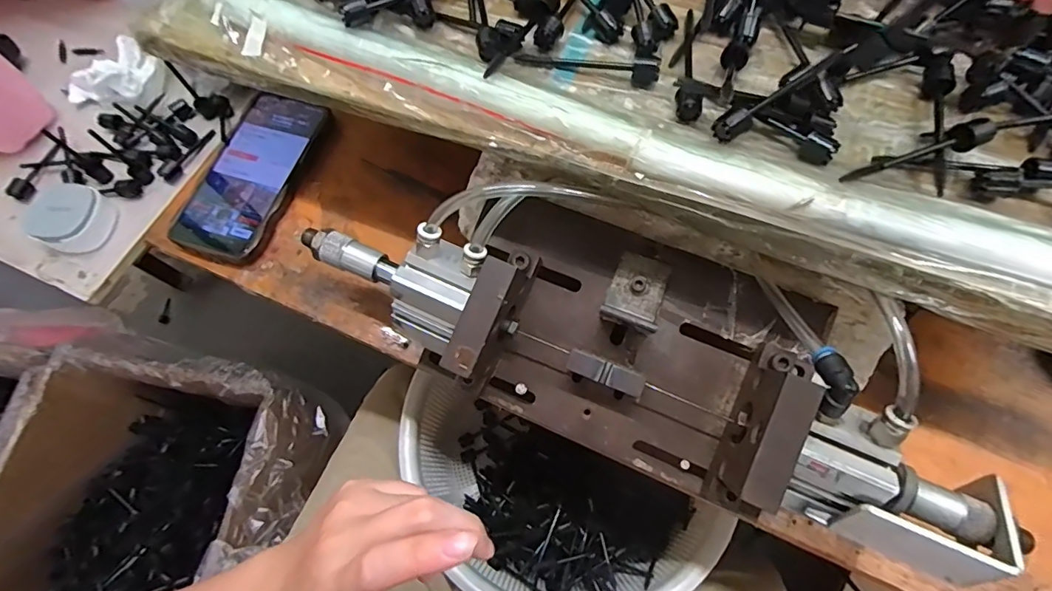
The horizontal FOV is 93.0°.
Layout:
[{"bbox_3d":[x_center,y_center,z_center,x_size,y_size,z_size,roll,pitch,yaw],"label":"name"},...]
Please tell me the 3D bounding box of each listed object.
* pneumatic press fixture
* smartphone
[{"bbox_3d":[0.065,0.027,0.326,0.434,0.104,0.138,22,70,10],"label":"pneumatic press fixture"},{"bbox_3d":[-0.239,-0.111,0.440,0.078,0.018,0.167,15,69,7],"label":"smartphone"}]

